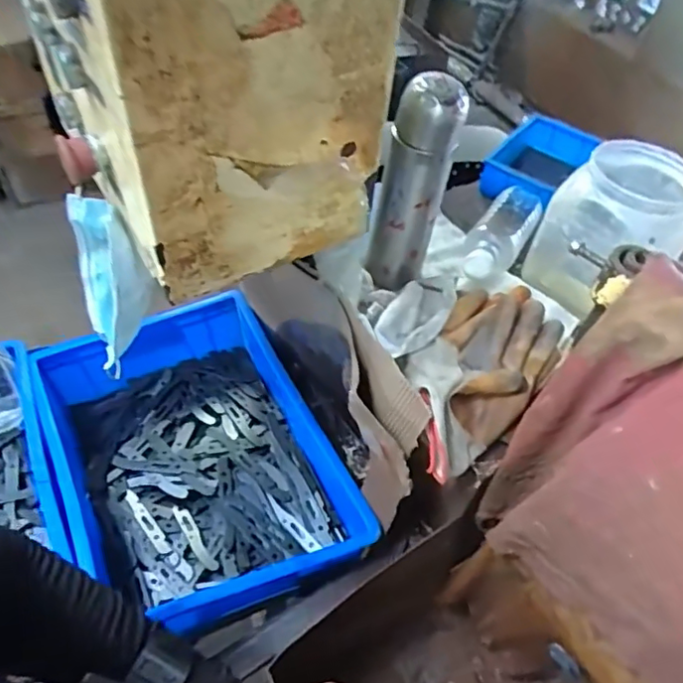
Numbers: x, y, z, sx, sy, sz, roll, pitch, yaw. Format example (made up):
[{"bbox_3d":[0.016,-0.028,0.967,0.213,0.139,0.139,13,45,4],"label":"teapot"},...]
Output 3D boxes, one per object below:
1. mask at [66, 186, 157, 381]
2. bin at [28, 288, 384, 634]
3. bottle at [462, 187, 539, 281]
[{"bbox_3d":[-0.217,-0.058,0.560,0.062,0.160,0.090,-18,55,-19],"label":"mask"},{"bbox_3d":[-0.189,0.150,0.749,0.300,0.129,0.411,-20,55,-20],"label":"bin"},{"bbox_3d":[0.206,-0.140,0.754,0.062,0.052,0.241,24,37,13],"label":"bottle"}]

